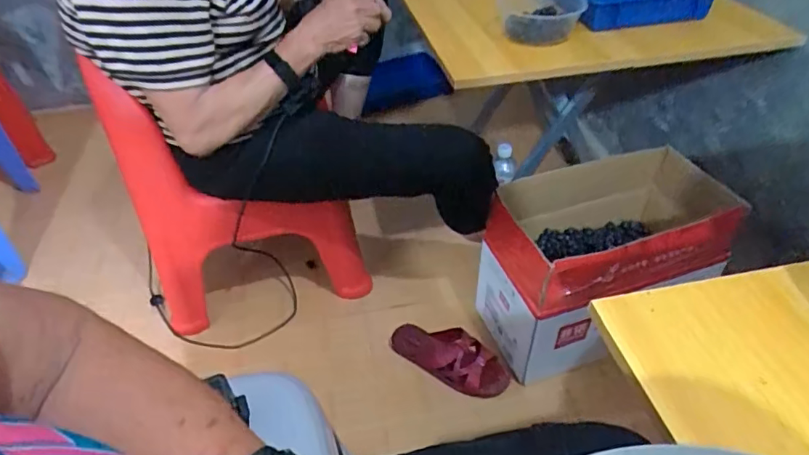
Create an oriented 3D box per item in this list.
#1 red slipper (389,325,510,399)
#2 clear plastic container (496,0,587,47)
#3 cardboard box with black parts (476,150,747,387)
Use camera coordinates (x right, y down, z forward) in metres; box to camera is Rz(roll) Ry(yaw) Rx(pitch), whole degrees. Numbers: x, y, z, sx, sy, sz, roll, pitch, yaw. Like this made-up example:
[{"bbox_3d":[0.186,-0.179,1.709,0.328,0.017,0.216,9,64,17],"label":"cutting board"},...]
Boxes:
[{"bbox_3d":[0.081,0.243,0.979,0.223,0.057,0.093,25,49,27],"label":"red slipper"},{"bbox_3d":[0.243,-0.375,0.920,0.130,0.060,0.136,-5,42,-3],"label":"clear plastic container"},{"bbox_3d":[0.362,0.055,0.976,0.425,0.280,0.222,-16,44,-14],"label":"cardboard box with black parts"}]

